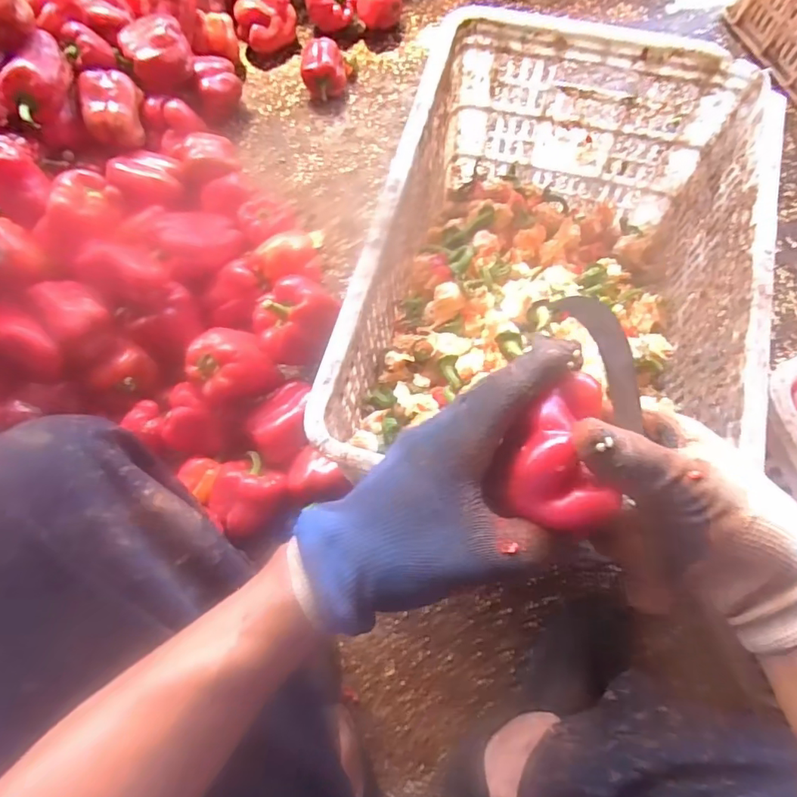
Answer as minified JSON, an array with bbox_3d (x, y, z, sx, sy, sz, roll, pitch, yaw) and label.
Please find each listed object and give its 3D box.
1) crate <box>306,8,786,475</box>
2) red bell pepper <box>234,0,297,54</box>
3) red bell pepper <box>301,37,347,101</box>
[{"bbox_3d":[0.164,-0.130,0.593,0.359,0.236,0.509,14,72,6],"label":"crate"},{"bbox_3d":[-0.239,-0.692,0.966,0.097,0.078,0.074,-37,74,-11],"label":"red bell pepper"},{"bbox_3d":[-0.134,-0.590,0.940,0.081,0.069,0.089,-8,71,-1],"label":"red bell pepper"}]

